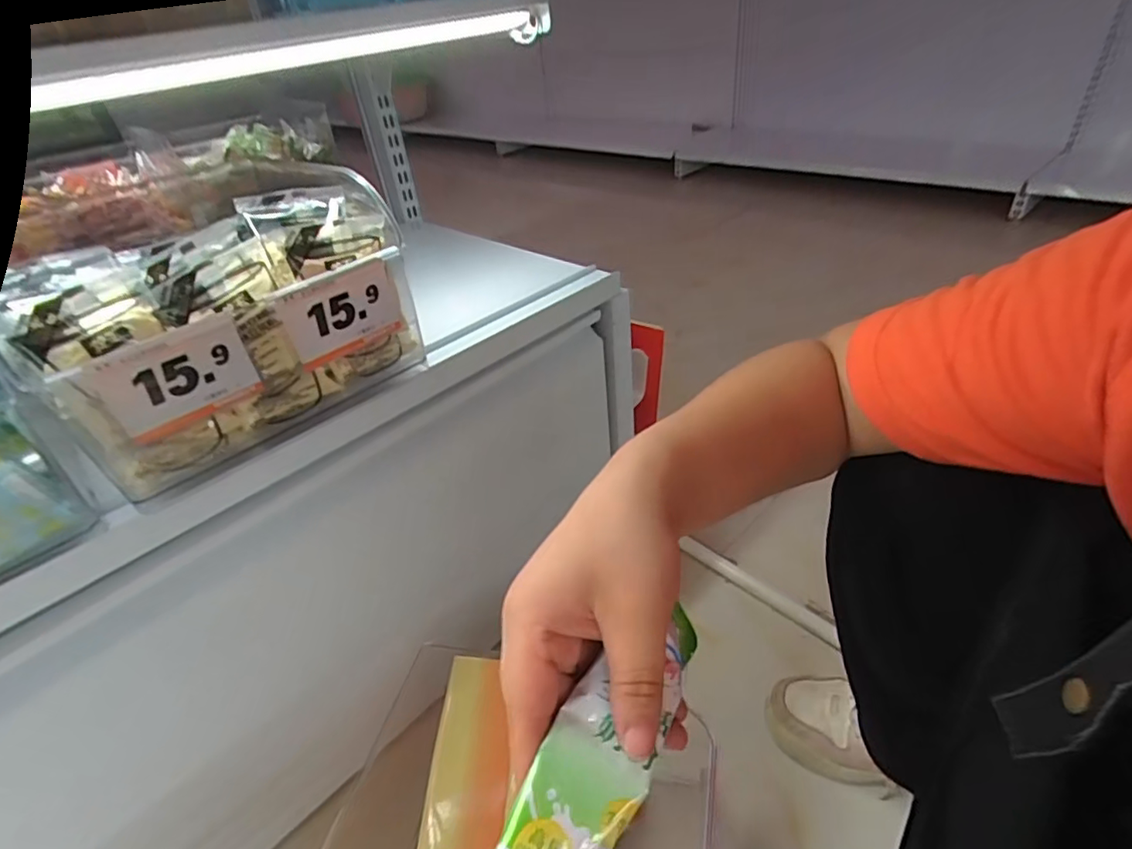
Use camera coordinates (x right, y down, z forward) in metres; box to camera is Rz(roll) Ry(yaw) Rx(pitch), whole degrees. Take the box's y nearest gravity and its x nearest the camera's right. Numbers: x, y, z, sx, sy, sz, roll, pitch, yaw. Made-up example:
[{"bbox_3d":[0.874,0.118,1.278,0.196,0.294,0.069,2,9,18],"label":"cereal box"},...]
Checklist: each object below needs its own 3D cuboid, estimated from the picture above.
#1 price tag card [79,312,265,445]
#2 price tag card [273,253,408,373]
[{"bbox_3d":[-0.242,-0.030,0.359,0.006,0.056,0.083,27,49,37],"label":"price tag card"},{"bbox_3d":[-0.161,-0.081,0.418,0.007,0.061,0.083,28,50,36],"label":"price tag card"}]

